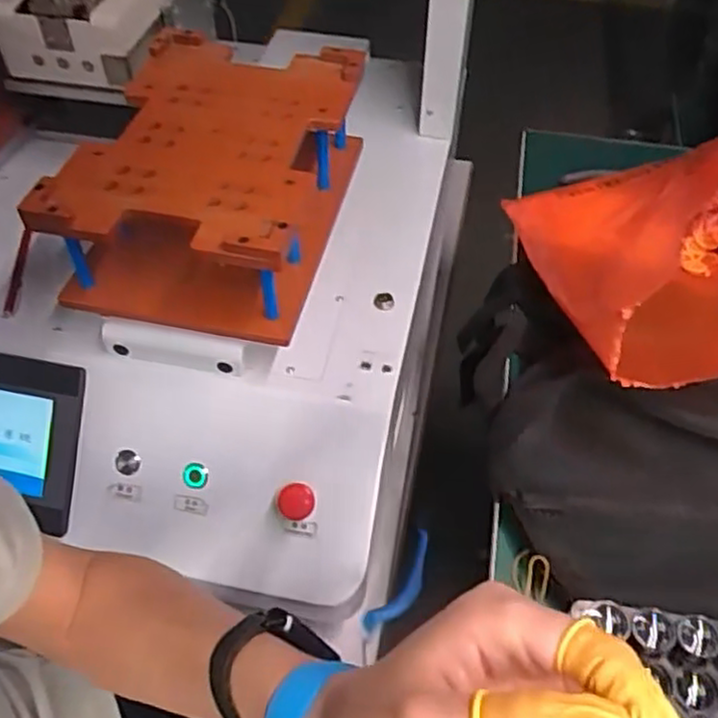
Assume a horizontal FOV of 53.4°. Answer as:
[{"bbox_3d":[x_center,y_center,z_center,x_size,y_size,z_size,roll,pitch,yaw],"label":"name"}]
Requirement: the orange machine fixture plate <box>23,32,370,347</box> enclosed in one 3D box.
[{"bbox_3d":[-0.118,-0.156,0.605,0.183,0.098,0.263,10,51,8],"label":"orange machine fixture plate"}]

